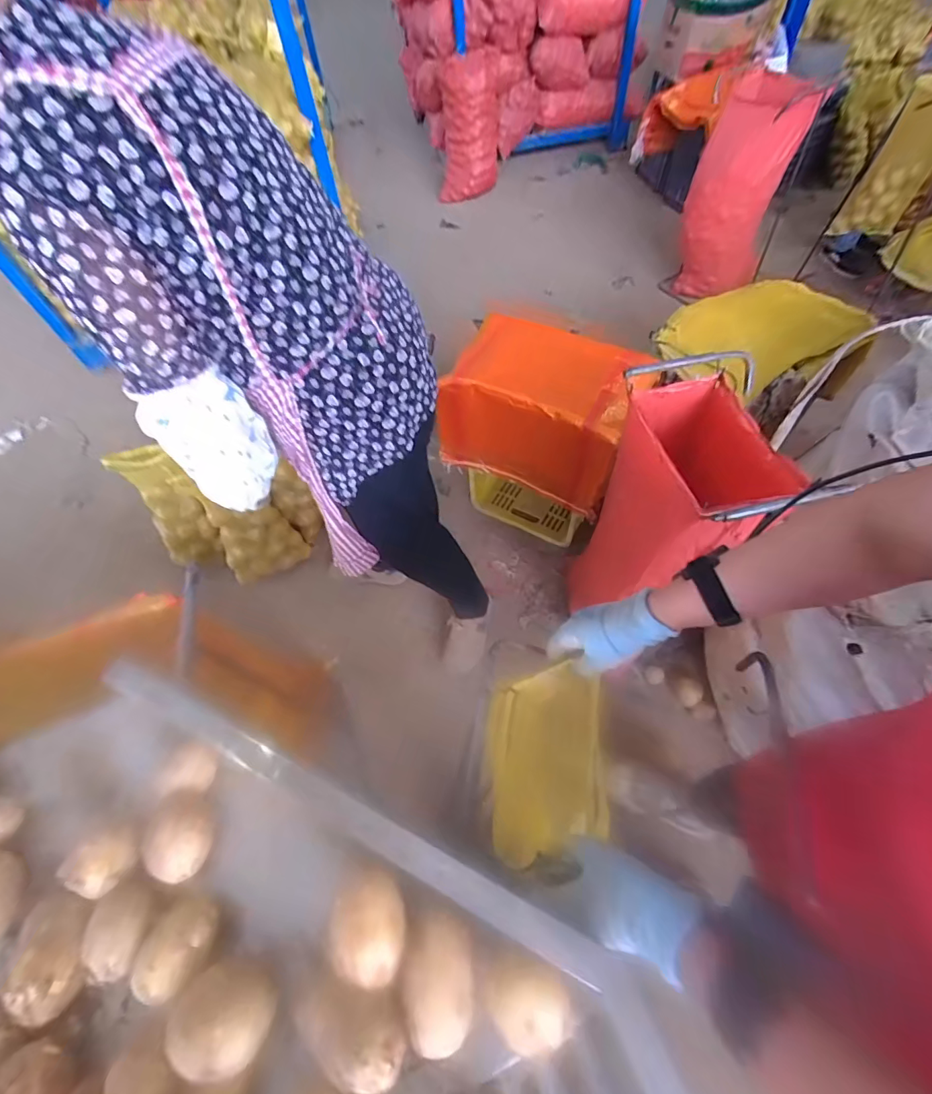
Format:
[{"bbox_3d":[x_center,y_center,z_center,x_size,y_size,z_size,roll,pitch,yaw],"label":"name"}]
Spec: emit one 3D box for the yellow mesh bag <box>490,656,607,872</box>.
[{"bbox_3d":[0.084,0.227,0.499,0.117,0.038,0.188,2,63,4],"label":"yellow mesh bag"}]

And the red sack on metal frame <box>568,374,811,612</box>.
[{"bbox_3d":[0.415,-0.019,1.011,0.247,0.629,0.312,-10,59,-3],"label":"red sack on metal frame"}]

